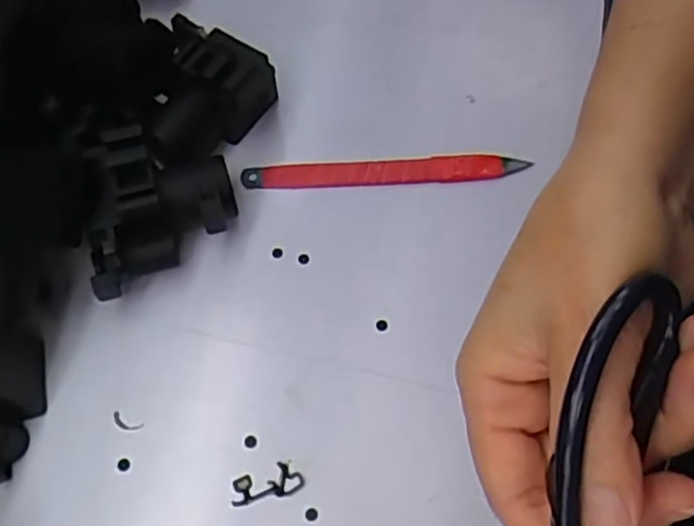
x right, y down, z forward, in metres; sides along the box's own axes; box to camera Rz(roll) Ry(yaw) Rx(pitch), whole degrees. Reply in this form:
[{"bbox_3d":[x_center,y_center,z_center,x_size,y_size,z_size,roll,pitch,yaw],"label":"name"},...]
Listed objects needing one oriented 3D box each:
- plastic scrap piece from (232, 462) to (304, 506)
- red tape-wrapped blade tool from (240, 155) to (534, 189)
[{"bbox_3d":[-0.033,0.091,0.297,0.029,0.004,0.013,-12,65,-5],"label":"plastic scrap piece"},{"bbox_3d":[0.019,-0.046,0.356,0.139,0.009,0.014,-3,65,-1],"label":"red tape-wrapped blade tool"}]

